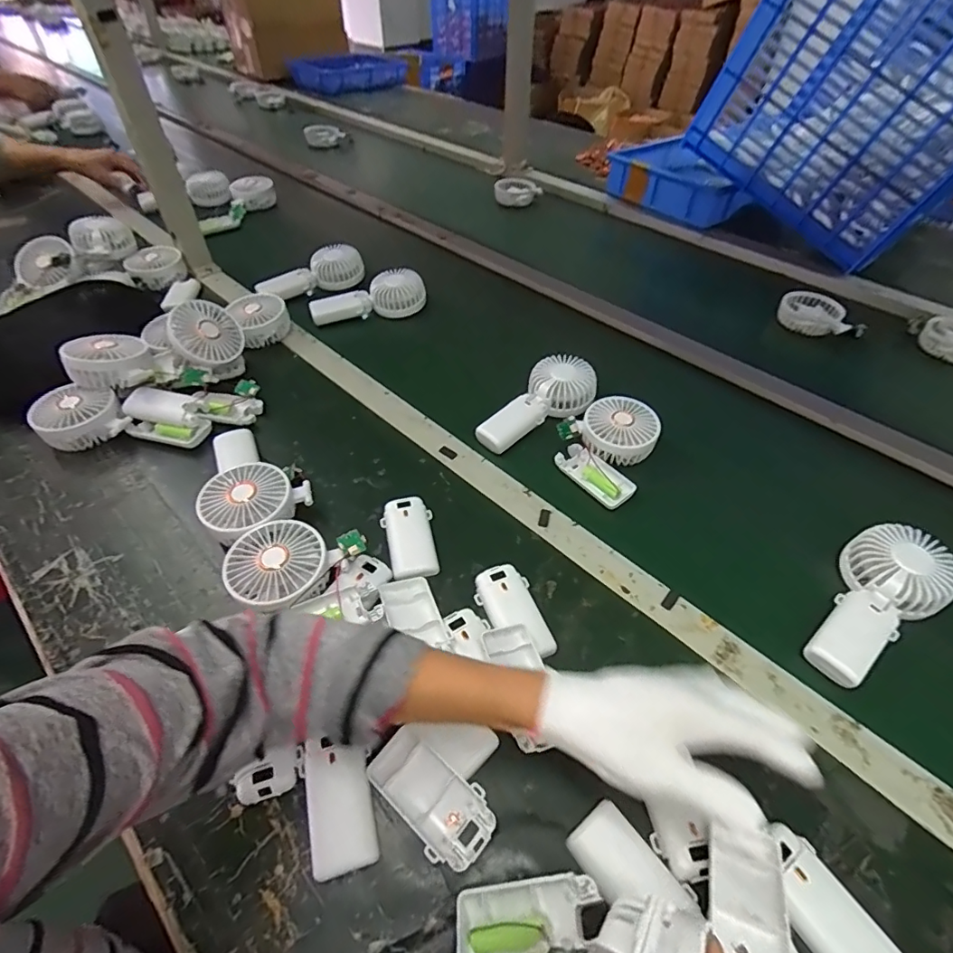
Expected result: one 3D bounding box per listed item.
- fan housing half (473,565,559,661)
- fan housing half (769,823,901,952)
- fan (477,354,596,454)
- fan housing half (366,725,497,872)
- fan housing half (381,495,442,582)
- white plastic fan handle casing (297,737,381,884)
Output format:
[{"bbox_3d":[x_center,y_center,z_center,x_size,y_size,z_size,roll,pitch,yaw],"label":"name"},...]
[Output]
[{"bbox_3d":[0.035,0.121,0.456,0.048,0.015,0.095,-18,50,-18],"label":"fan housing half"},{"bbox_3d":[0.224,0.276,0.323,0.042,0.016,0.090,-20,51,-20],"label":"fan housing half"},{"bbox_3d":[0.074,-0.092,0.651,0.175,0.032,0.081,-38,57,-17],"label":"fan"},{"bbox_3d":[-0.033,0.226,0.360,0.093,0.021,0.045,32,54,25],"label":"fan housing half"},{"bbox_3d":[-0.065,0.059,0.508,0.050,0.012,0.092,-13,48,-14],"label":"fan housing half"},{"bbox_3d":[-0.098,0.229,0.360,0.046,0.018,0.083,-15,49,-16],"label":"white plastic fan handle casing"}]

